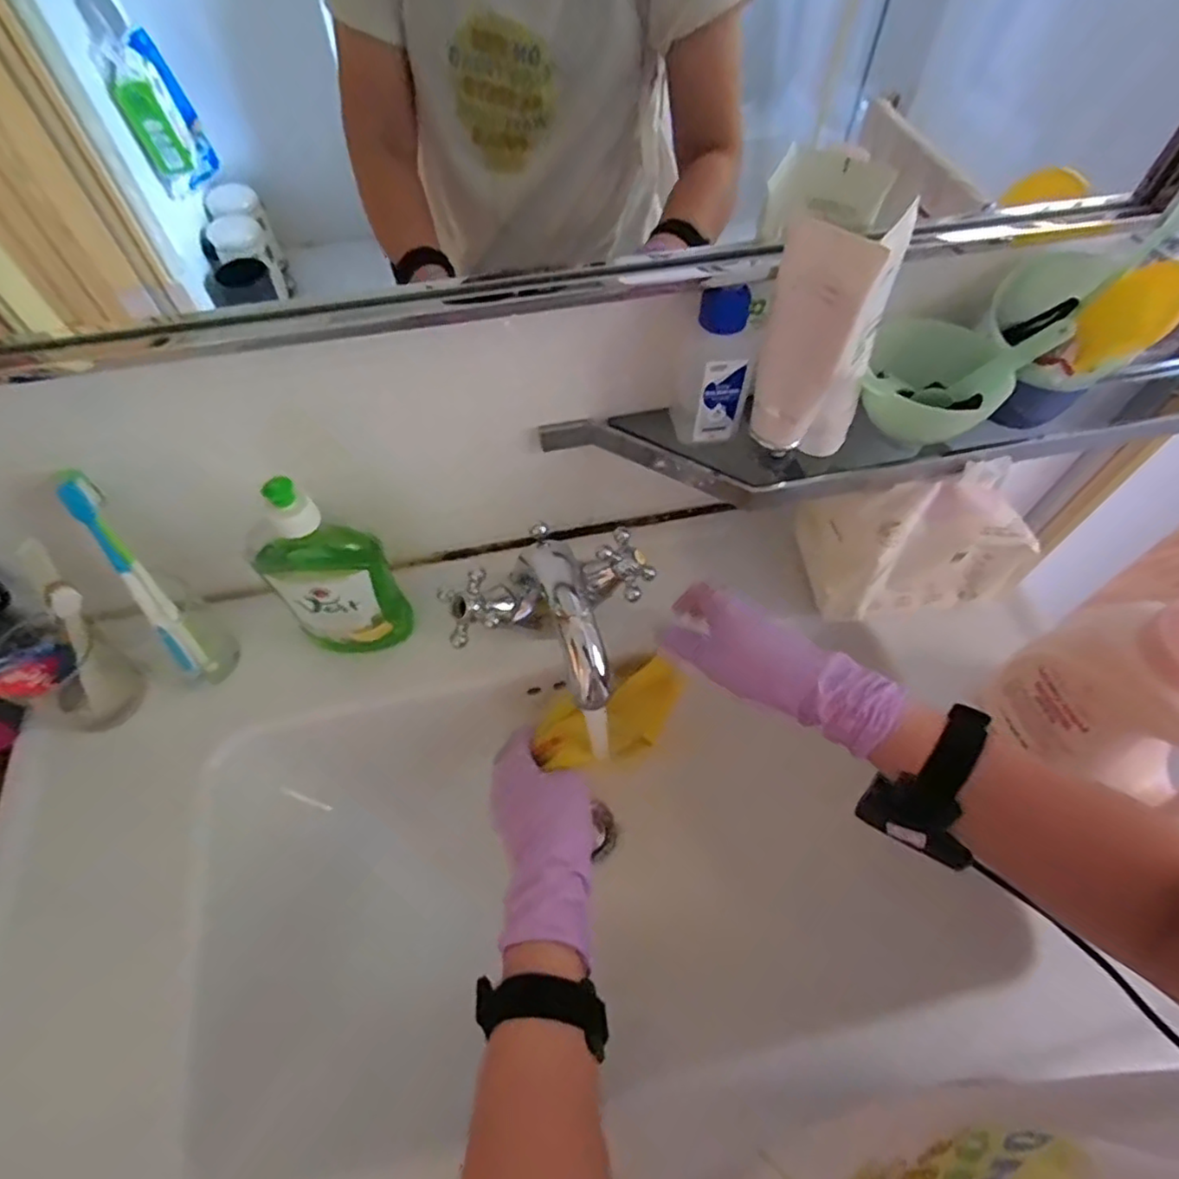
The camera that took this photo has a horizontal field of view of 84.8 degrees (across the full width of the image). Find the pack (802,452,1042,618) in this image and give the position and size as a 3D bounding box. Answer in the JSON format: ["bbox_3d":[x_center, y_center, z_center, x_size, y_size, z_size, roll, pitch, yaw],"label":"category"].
[{"bbox_3d":[0.275,-0.045,0.549,0.169,0.118,0.091,-8,59,-4],"label":"pack"}]

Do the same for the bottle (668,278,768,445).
[{"bbox_3d":[0.088,-0.156,0.453,0.051,0.112,0.037,5,59,4],"label":"bottle"}]

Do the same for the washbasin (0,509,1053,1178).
[{"bbox_3d":[-0.069,0.227,0.548,0.691,0.213,0.447,-14,59,-7],"label":"washbasin"}]

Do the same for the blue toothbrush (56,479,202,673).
[{"bbox_3d":[-0.336,-0.002,0.480,0.013,0.169,0.018,-17,33,-9],"label":"blue toothbrush"}]

